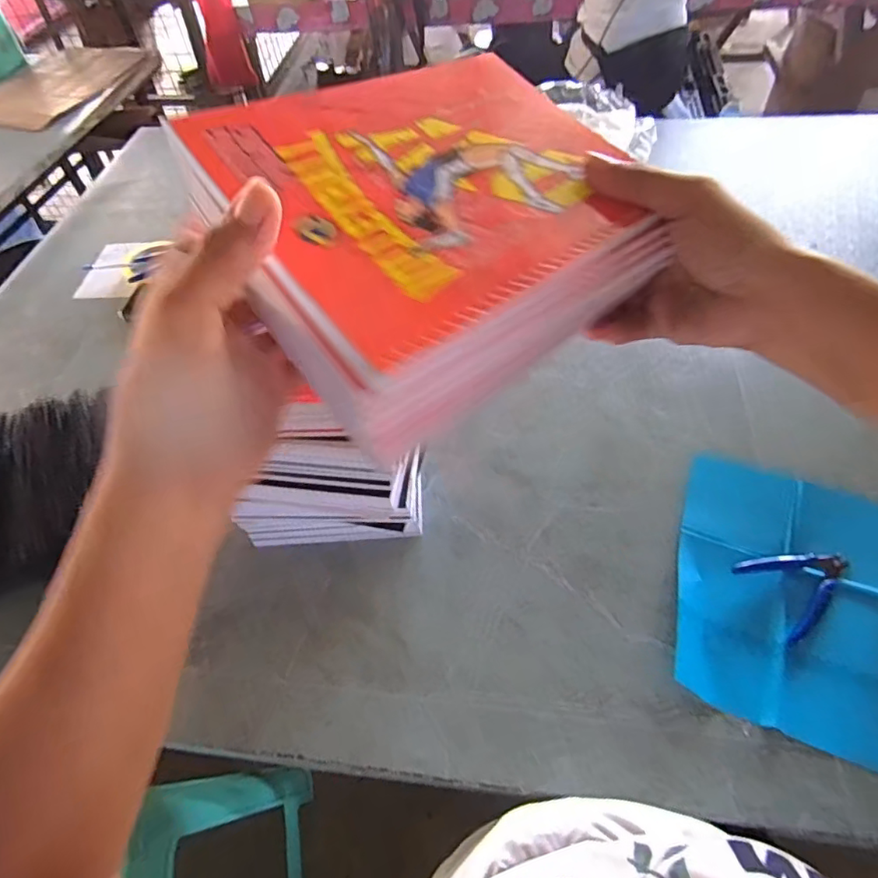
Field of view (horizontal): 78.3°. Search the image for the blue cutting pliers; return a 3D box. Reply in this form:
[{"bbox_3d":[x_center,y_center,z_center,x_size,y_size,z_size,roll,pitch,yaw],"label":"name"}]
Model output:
[{"bbox_3d":[0.374,0.145,0.555,0.110,0.014,0.085,-25,59,-12],"label":"blue cutting pliers"}]

